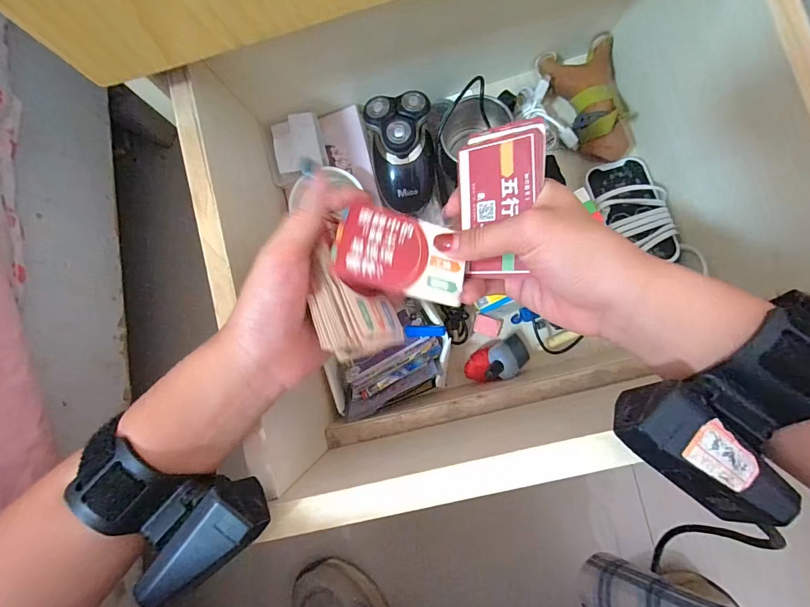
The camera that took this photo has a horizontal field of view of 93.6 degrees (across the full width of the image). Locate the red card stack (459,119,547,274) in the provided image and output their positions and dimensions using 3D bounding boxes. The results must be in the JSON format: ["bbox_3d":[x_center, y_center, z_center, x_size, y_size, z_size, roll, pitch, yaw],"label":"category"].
[{"bbox_3d":[0.056,-0.061,0.229,0.052,0.007,0.087,6,99,38],"label":"red card stack"}]

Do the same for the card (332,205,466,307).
[{"bbox_3d":[-0.002,-0.029,0.229,0.077,0.004,0.054,10,70,-12],"label":"card"}]

